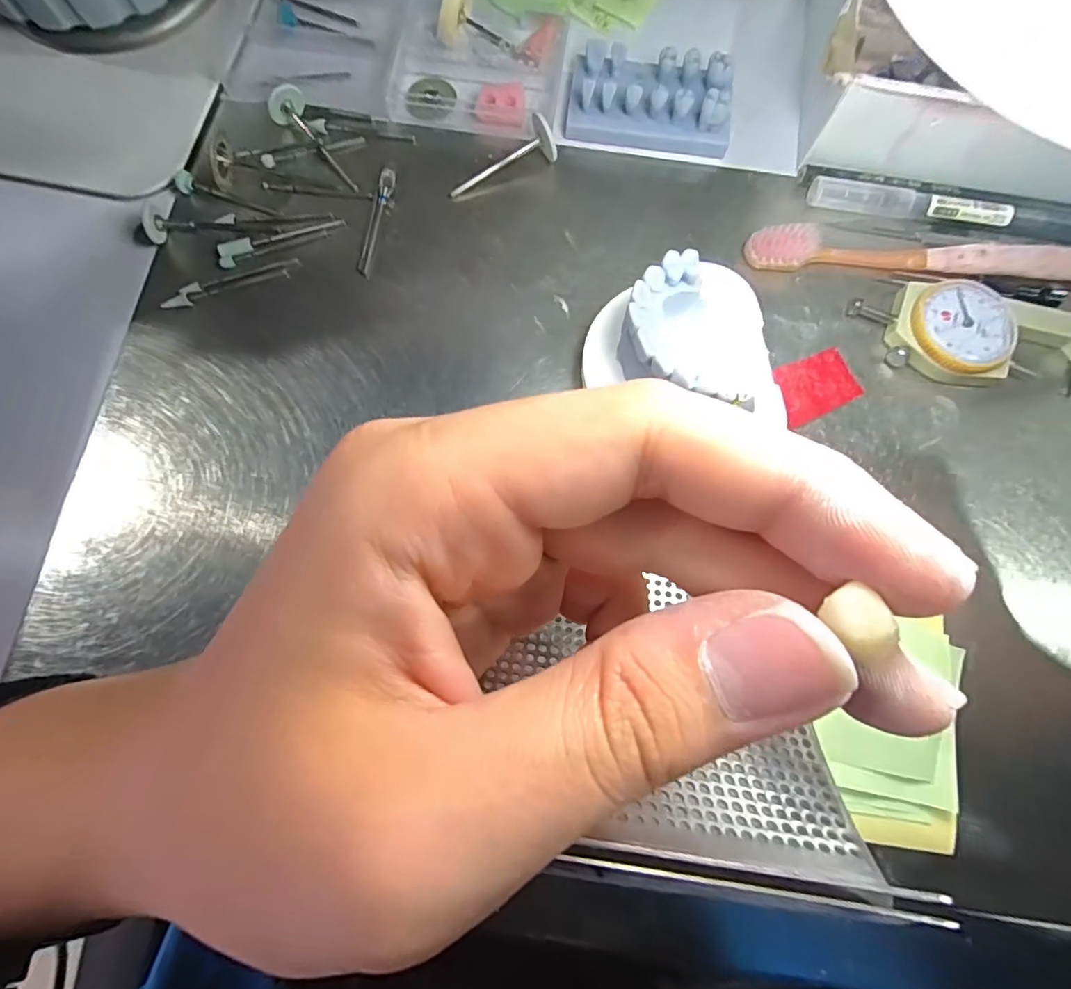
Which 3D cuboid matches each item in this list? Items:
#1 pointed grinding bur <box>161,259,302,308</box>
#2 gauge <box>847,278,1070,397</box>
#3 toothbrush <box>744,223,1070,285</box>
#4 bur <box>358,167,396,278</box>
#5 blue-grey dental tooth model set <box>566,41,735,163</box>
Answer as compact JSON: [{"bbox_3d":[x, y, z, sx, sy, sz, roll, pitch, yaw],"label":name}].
[{"bbox_3d":[-0.118,-0.083,0.204,0.051,0.004,0.007,-20,78,-5],"label":"pointed grinding bur"},{"bbox_3d":[0.172,-0.061,0.201,0.093,0.011,0.037,3,77,0],"label":"gauge"},{"bbox_3d":[0.175,-0.093,0.208,0.178,0.012,0.013,4,77,0],"label":"toothbrush"},{"bbox_3d":[-0.065,-0.110,0.212,0.007,0.006,0.047,10,77,1],"label":"bur"},{"bbox_3d":[0.050,-0.170,0.221,0.067,0.021,0.037,7,77,1],"label":"blue-grey dental tooth model set"}]

